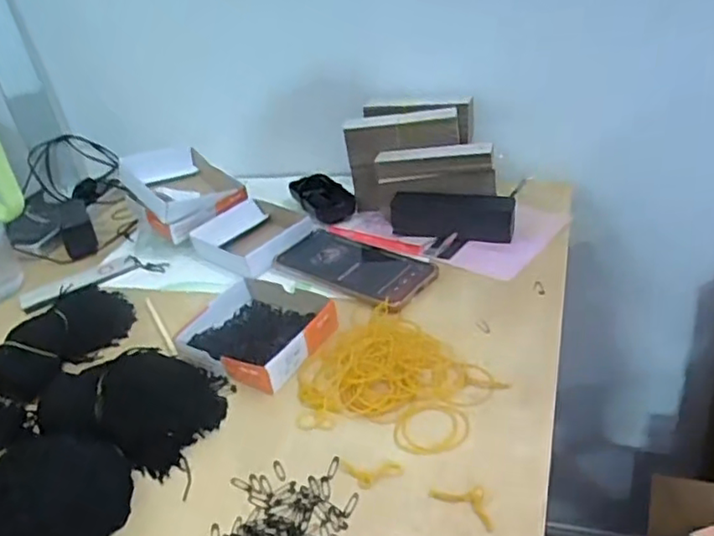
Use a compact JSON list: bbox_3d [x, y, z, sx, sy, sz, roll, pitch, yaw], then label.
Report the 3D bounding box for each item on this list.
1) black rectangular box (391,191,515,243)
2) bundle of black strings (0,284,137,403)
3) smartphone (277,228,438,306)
[{"bbox_3d":[0.101,-0.058,0.678,0.129,0.038,0.039,2,32,18],"label":"black rectangular box"},{"bbox_3d":[-0.276,0.062,0.600,0.052,0.044,0.150,9,35,28],"label":"bundle of black strings"},{"bbox_3d":[-0.004,-0.005,0.646,0.170,0.008,0.081,18,40,38],"label":"smartphone"}]

